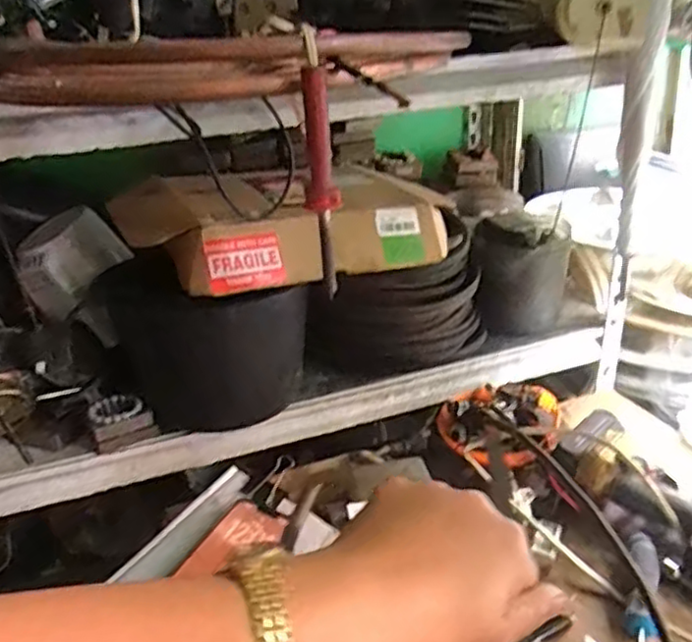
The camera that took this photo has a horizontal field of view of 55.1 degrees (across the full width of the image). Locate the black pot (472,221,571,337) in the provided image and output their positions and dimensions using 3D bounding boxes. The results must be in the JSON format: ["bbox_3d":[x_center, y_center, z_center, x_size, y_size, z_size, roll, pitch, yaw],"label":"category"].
[{"bbox_3d":[0.249,-0.060,0.948,0.132,0.143,0.110,3,28,12],"label":"black pot"}]

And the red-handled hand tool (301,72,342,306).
[{"bbox_3d":[-0.018,-0.105,0.526,0.024,0.178,0.018,-2,28,3],"label":"red-handled hand tool"}]

